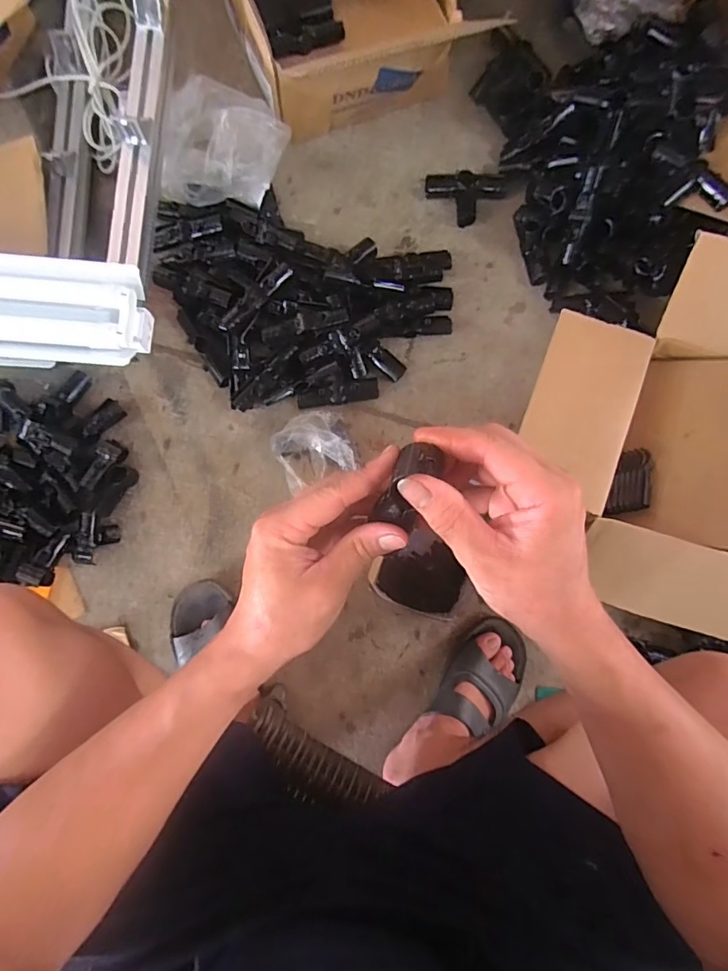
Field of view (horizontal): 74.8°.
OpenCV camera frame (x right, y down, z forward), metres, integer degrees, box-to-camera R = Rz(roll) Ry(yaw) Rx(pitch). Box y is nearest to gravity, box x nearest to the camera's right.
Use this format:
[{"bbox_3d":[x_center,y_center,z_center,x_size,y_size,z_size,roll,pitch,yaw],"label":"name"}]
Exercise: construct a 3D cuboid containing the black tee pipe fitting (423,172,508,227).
[{"bbox_3d":[0.175,-0.482,0.795,0.136,0.030,0.083,-1,82,-2],"label":"black tee pipe fitting"}]

